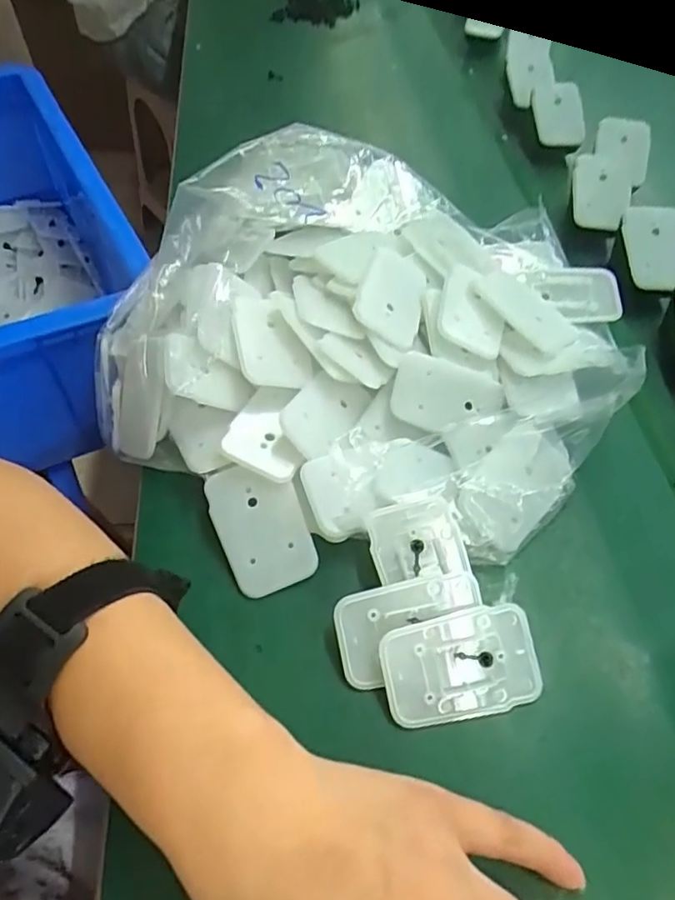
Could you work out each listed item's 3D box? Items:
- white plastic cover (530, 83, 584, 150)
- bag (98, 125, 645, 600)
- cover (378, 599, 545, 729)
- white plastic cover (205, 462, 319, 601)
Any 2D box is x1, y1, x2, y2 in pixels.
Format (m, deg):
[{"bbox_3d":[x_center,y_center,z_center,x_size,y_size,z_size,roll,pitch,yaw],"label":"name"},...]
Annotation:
[{"bbox_3d":[0.196,-0.298,0.532,0.043,0.005,0.059,-4,85,-1],"label":"white plastic cover"},{"bbox_3d":[0.015,-0.079,0.355,0.292,0.074,0.301,-35,61,-23],"label":"bag"},{"bbox_3d":[0.055,0.097,0.269,0.068,0.004,0.044,-10,79,-5],"label":"cover"},{"bbox_3d":[-0.040,0.039,0.310,0.045,0.004,0.067,-20,74,-1],"label":"white plastic cover"}]

